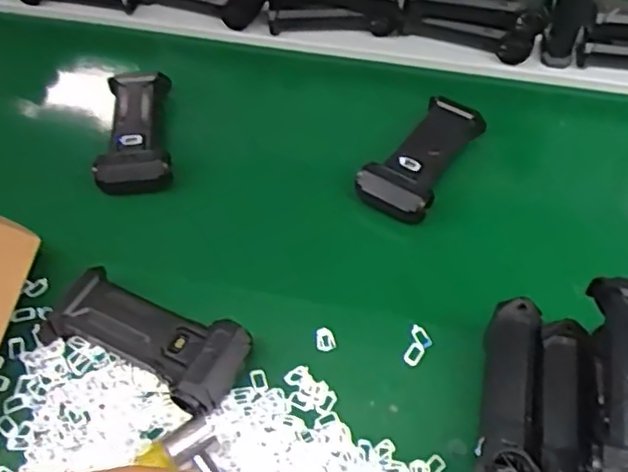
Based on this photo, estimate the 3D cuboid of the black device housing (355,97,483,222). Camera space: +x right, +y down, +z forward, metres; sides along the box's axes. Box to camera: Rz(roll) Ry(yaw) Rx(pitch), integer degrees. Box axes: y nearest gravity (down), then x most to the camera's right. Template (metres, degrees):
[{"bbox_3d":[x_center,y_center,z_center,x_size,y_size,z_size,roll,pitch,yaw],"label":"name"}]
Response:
[{"bbox_3d":[0.113,-0.081,0.658,0.068,0.031,0.149,30,59,21],"label":"black device housing"}]

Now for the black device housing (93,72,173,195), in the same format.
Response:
[{"bbox_3d":[-0.189,-0.114,0.697,0.071,0.043,0.166,-6,53,-4],"label":"black device housing"}]

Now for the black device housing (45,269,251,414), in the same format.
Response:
[{"bbox_3d":[-0.134,0.080,0.523,0.159,0.036,0.069,23,57,17],"label":"black device housing"}]

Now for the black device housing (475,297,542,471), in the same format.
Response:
[{"bbox_3d":[0.136,0.125,0.465,0.035,0.069,0.152,10,54,8],"label":"black device housing"}]

